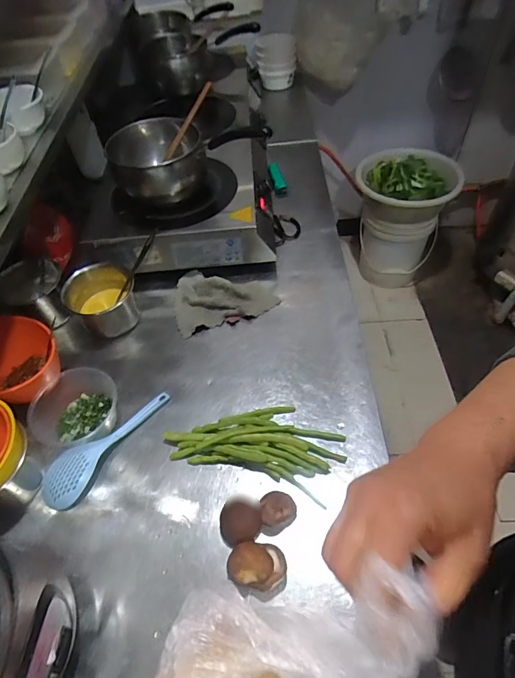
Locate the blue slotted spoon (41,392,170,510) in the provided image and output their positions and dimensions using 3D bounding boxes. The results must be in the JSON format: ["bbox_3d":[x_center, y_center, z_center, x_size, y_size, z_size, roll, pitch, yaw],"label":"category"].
[{"bbox_3d":[-0.255,0.168,0.685,0.071,0.036,0.248,27,60,23],"label":"blue slotted spoon"}]

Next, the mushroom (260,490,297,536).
[{"bbox_3d":[0.030,0.252,0.595,0.054,0.031,0.060,-3,53,3],"label":"mushroom"}]

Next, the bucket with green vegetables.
[{"bbox_3d":[0.632,-0.524,1.815,0.381,0.493,0.417,-3,53,3],"label":"bucket with green vegetables"}]

